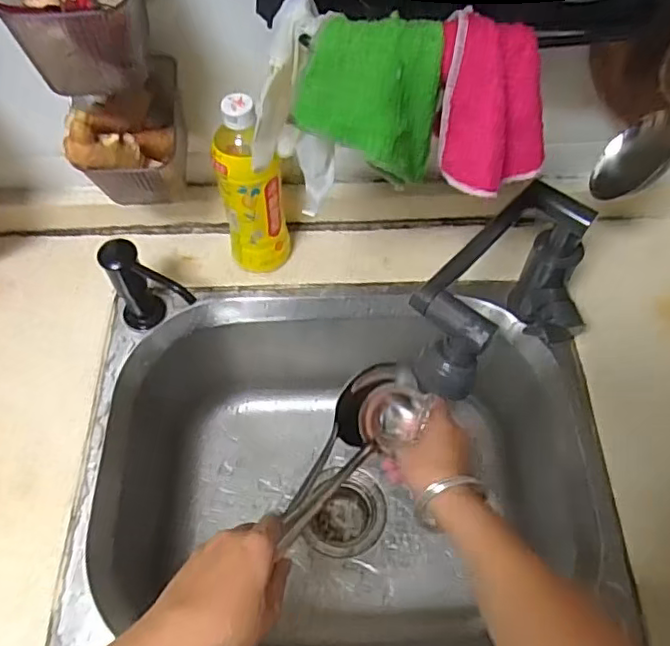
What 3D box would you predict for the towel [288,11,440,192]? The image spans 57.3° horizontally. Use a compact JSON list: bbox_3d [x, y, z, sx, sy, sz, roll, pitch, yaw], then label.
[{"bbox_3d":[0.023,-0.141,0.406,0.083,0.099,0.053,11,60,7],"label":"towel"}]

